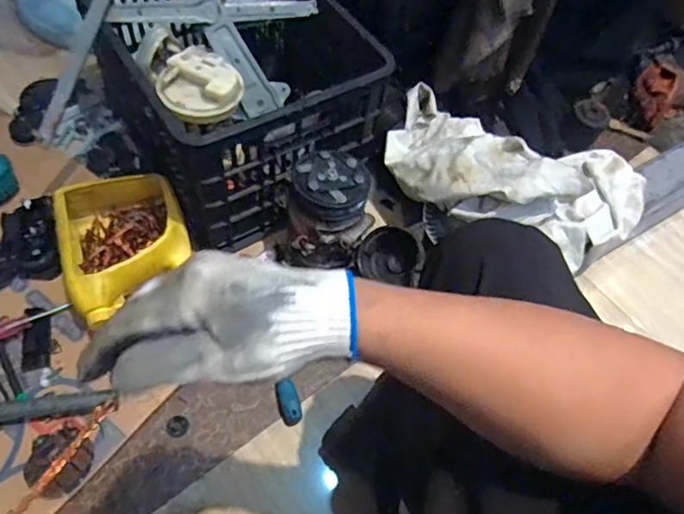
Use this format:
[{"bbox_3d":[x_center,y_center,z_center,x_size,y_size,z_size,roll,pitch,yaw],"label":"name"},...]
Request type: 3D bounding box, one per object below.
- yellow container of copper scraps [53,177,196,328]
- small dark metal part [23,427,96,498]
[{"bbox_3d":[-0.331,-0.020,0.834,0.175,0.099,0.211,-15,60,-14],"label":"yellow container of copper scraps"},{"bbox_3d":[-0.358,0.265,0.684,0.075,0.073,0.061,-28,63,-20],"label":"small dark metal part"}]

